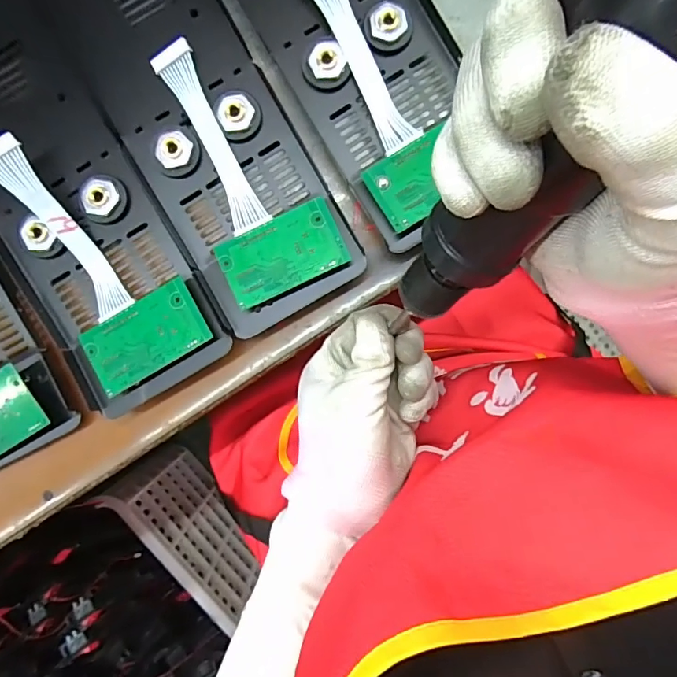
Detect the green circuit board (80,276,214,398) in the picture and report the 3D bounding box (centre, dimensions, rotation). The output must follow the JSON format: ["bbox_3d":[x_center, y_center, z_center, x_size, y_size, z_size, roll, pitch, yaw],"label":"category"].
[{"bbox_3d":[-0.118,-0.001,0.286,0.072,0.010,0.044,-30,93,2],"label":"green circuit board"}]

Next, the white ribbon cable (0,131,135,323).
[{"bbox_3d":[-0.167,-0.064,0.281,0.023,0.016,0.113,-32,108,2],"label":"white ribbon cable"}]

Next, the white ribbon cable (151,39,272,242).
[{"bbox_3d":[-0.077,-0.121,0.285,0.024,0.008,0.115,-25,93,1],"label":"white ribbon cable"}]

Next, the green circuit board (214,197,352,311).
[{"bbox_3d":[-0.034,-0.052,0.284,0.073,0.004,0.045,-25,84,2],"label":"green circuit board"}]

